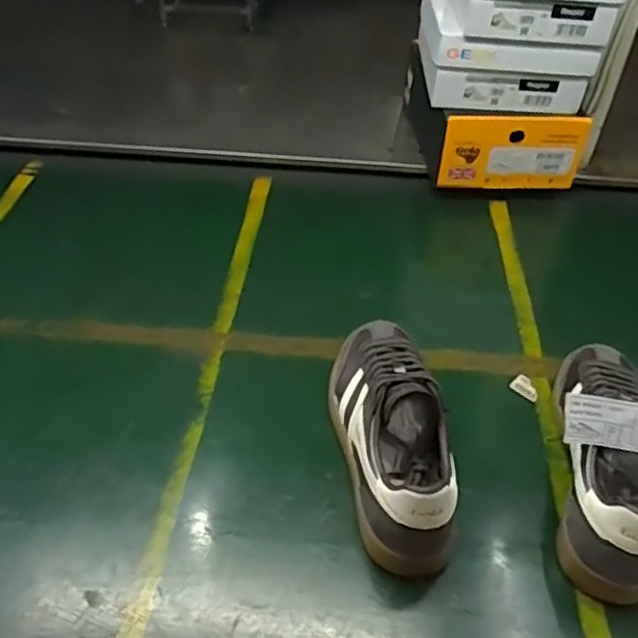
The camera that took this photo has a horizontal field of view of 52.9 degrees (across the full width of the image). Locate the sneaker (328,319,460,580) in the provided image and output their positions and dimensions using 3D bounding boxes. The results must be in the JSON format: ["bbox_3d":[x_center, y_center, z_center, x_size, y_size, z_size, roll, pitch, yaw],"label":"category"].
[{"bbox_3d":[0.065,0.086,0.579,0.099,0.094,0.264,-1,42,-4],"label":"sneaker"}]

